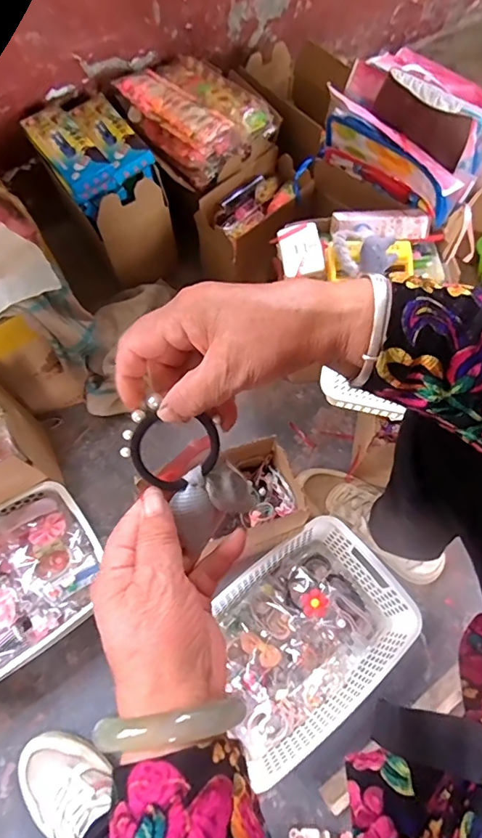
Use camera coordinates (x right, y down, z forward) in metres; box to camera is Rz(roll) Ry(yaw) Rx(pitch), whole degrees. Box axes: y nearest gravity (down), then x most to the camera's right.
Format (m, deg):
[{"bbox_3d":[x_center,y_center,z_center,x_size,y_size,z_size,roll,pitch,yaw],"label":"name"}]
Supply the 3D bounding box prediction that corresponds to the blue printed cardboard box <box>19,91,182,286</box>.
[{"bbox_3d":[-0.248,-0.404,0.878,0.145,0.242,0.255,-34,69,-15],"label":"blue printed cardboard box"}]

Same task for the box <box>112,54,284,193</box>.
[{"bbox_3d":[-0.082,-0.528,0.847,0.249,0.072,0.200,41,71,17],"label":"box"}]

